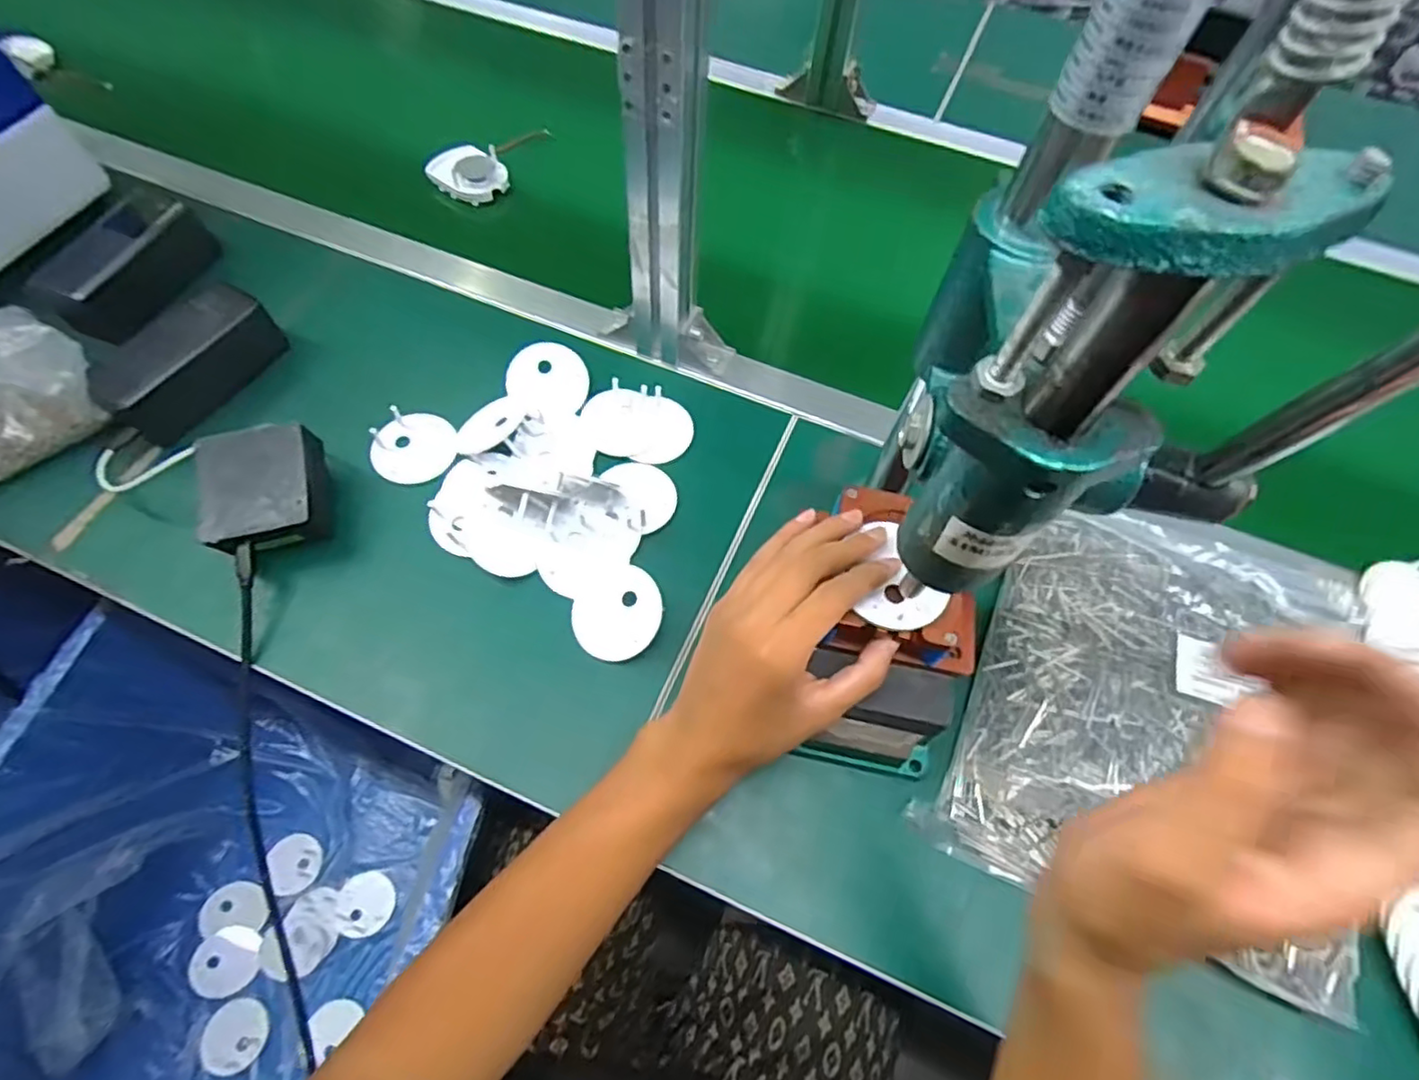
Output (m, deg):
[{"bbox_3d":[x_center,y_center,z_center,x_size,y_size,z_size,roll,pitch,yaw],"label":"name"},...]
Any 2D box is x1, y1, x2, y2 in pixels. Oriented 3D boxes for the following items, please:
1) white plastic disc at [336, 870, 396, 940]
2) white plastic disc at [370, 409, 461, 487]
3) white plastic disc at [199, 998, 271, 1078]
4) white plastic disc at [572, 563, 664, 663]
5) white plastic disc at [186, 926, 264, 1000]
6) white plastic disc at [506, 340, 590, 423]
[{"bbox_3d":[-0.385,0.409,0.744,0.060,0.007,0.065,1,60,-2],"label":"white plastic disc"},{"bbox_3d":[-0.222,-0.070,0.495,0.060,0.020,0.053,-9,61,-8],"label":"white plastic disc"},{"bbox_3d":[-0.482,0.505,0.671,0.057,0.009,0.061,-6,61,-27],"label":"white plastic disc"},{"bbox_3d":[-0.062,0.047,0.445,0.060,0.006,0.067,-27,61,-12],"label":"white plastic disc"},{"bbox_3d":[-0.514,0.450,0.703,0.062,0.007,0.066,7,73,-26],"label":"white plastic disc"},{"bbox_3d":[-0.128,-0.128,0.526,0.061,0.004,0.066,3,74,-12],"label":"white plastic disc"}]

